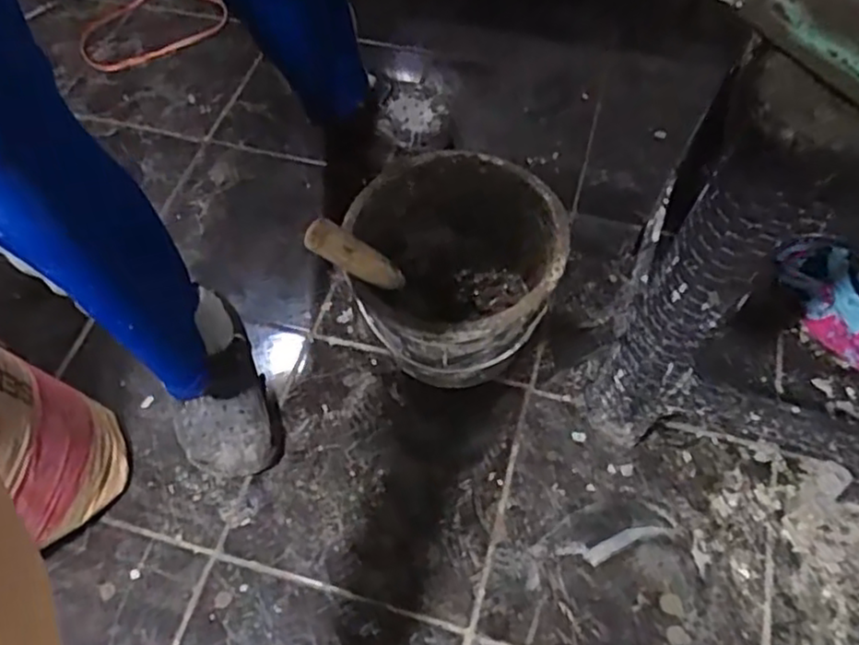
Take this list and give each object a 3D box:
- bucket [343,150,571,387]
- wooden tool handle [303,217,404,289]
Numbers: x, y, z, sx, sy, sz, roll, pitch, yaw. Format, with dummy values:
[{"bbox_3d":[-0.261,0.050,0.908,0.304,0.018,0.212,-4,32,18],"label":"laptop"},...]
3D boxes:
[{"bbox_3d":[0.034,-0.044,0.857,0.238,0.214,0.245,-1,59,2],"label":"bucket"},{"bbox_3d":[-0.074,-0.067,0.716,0.034,0.121,0.027,-25,51,34],"label":"wooden tool handle"}]

